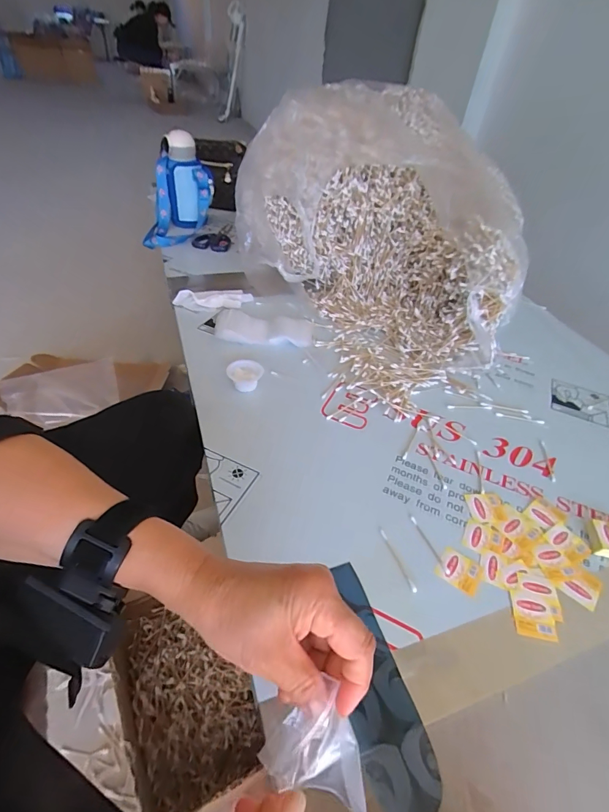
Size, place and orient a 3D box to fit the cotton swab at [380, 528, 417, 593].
[{"bbox_3d":[0.102,0.166,0.433,0.007,0.004,0.073,-14,48,-16],"label":"cotton swab"}]

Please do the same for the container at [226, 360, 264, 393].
[{"bbox_3d":[-0.092,-0.045,0.621,0.053,0.032,0.052,4,43,-4],"label":"container"}]

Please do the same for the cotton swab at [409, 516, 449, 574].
[{"bbox_3d":[0.141,0.156,0.450,0.007,0.004,0.073,-15,48,-16],"label":"cotton swab"}]

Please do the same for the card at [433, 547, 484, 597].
[{"bbox_3d":[0.168,0.177,0.429,0.043,0.004,0.039,27,51,22],"label":"card"}]

